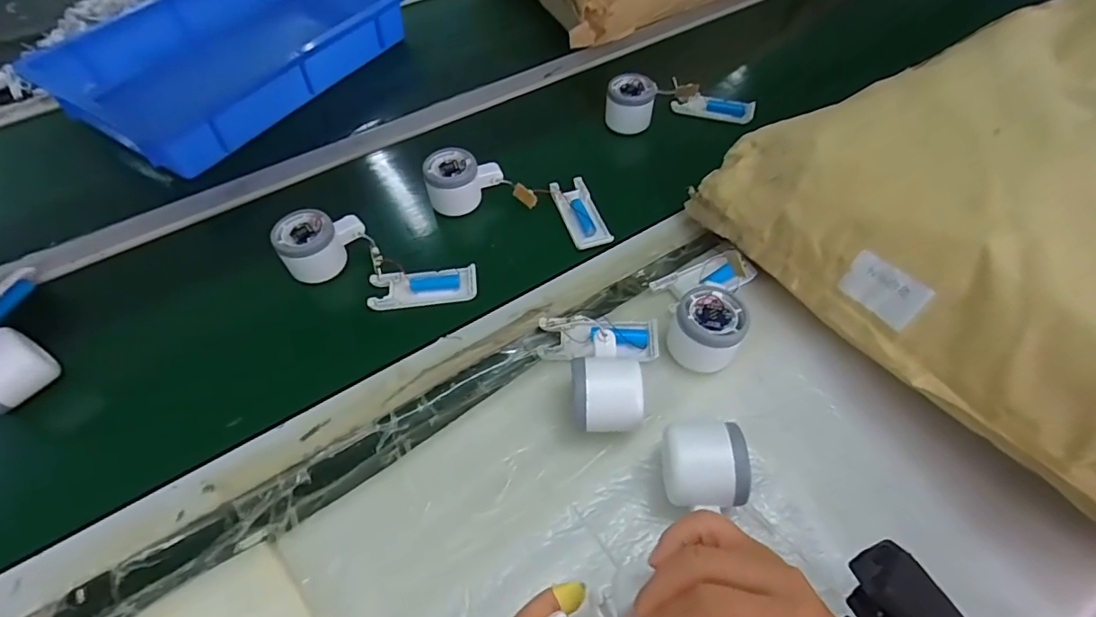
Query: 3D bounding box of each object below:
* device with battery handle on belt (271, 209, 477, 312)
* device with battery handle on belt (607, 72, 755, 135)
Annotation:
[{"bbox_3d":[-0.172,-0.046,0.521,0.197,0.049,0.074,18,56,13],"label":"device with battery handle on belt"},{"bbox_3d":[0.168,-0.270,0.672,0.184,0.047,0.069,-7,54,-5],"label":"device with battery handle on belt"}]

